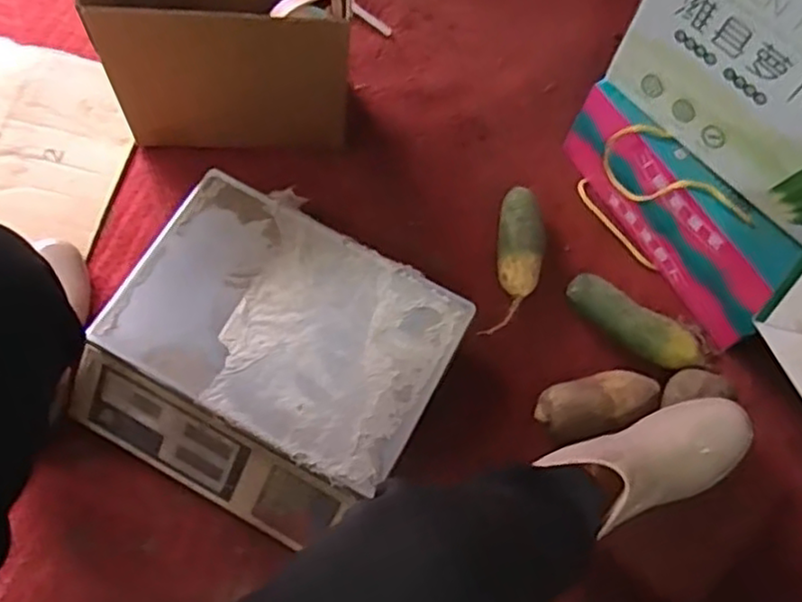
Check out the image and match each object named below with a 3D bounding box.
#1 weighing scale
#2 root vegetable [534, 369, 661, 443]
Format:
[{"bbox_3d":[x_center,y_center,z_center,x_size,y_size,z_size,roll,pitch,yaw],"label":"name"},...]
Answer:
[{"bbox_3d":[-0.135,0.065,0.739,0.329,0.097,0.293,28,69,8],"label":"weighing scale"},{"bbox_3d":[0.220,0.114,0.764,0.142,0.049,0.068,-17,69,-10],"label":"root vegetable"}]

